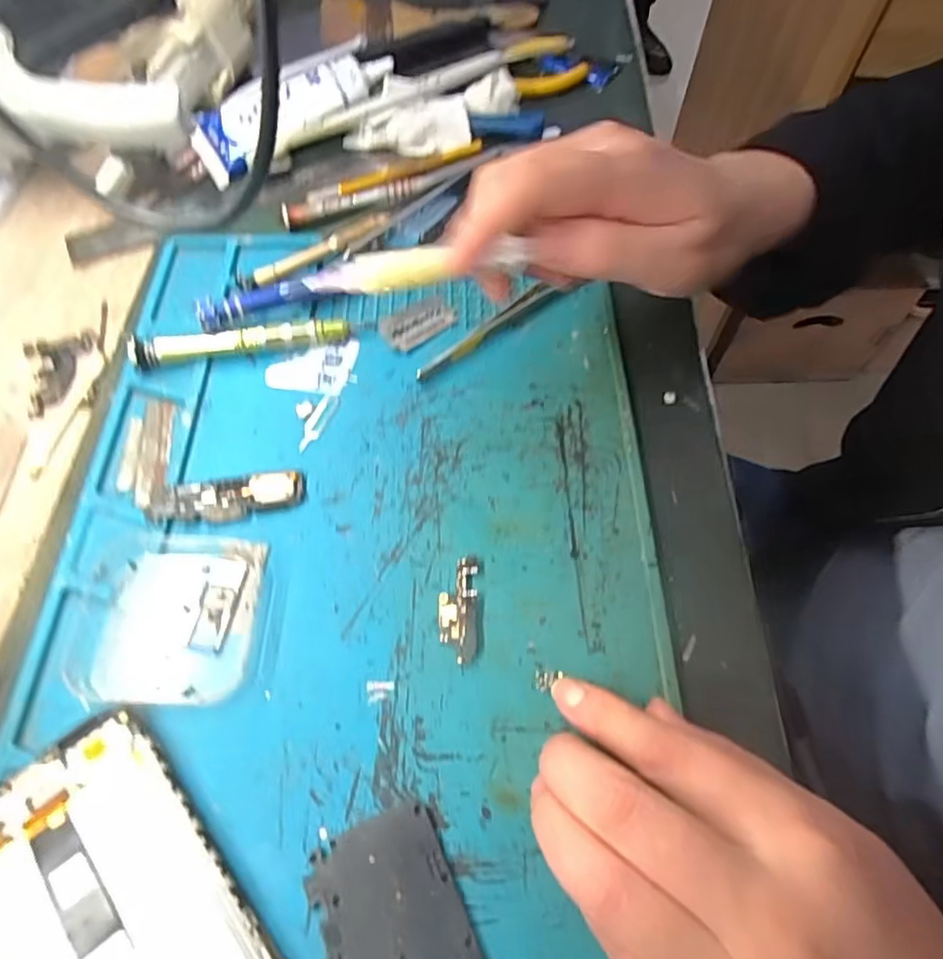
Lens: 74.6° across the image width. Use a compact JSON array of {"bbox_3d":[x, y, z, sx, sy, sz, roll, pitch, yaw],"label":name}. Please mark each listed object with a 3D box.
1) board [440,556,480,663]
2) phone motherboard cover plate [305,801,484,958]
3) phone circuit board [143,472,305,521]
[{"bbox_3d":[-0.005,0.052,0.250,0.016,0.004,0.043,0,61,-1],"label":"board"},{"bbox_3d":[-0.023,0.144,0.196,0.043,0.005,0.067,-22,64,-13],"label":"phone motherboard cover plate"},{"bbox_3d":[-0.109,0.008,0.273,0.068,0.004,0.020,-7,61,-5],"label":"phone circuit board"}]

